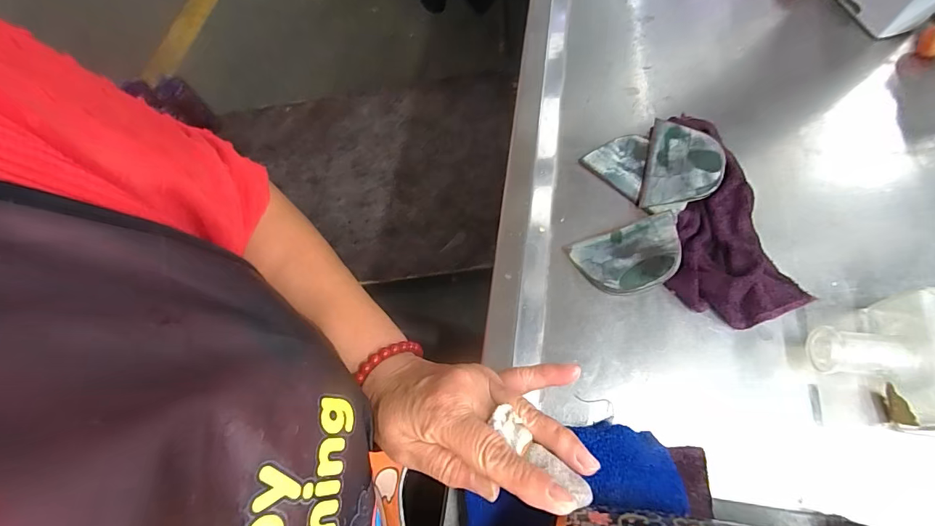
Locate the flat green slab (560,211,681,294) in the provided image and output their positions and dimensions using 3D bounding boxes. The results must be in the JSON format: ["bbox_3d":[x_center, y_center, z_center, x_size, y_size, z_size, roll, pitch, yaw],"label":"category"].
[{"bbox_3d":[0.131,-0.004,0.344,0.087,0.009,0.054,-18,61,2],"label":"flat green slab"}]

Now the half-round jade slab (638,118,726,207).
[{"bbox_3d":[0.183,-0.084,0.363,0.059,0.005,0.080,9,75,23],"label":"half-round jade slab"}]

